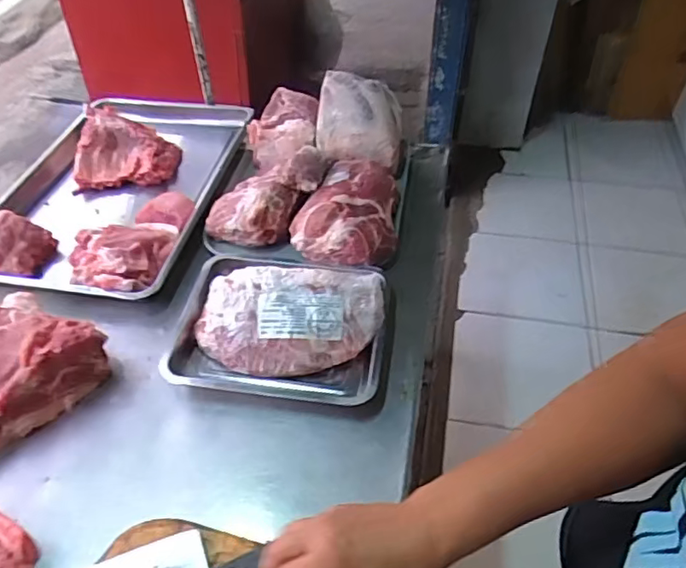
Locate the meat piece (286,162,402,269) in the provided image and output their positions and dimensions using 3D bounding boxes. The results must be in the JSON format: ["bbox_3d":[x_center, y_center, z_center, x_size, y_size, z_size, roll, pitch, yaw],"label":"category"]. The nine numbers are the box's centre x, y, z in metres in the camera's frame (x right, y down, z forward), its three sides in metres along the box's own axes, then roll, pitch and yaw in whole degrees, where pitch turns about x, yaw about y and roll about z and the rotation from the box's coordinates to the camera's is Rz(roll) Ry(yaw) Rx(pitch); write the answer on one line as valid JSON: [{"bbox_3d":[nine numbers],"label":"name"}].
[{"bbox_3d":[0.024,-0.137,0.979,0.163,0.075,0.262,14,47,14],"label":"meat piece"}]

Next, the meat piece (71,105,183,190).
[{"bbox_3d":[-0.442,-0.279,1.154,0.197,0.081,0.193,-1,45,-1],"label":"meat piece"}]

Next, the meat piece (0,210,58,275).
[{"bbox_3d":[-0.574,-0.067,0.953,0.124,0.084,0.127,9,46,9],"label":"meat piece"}]

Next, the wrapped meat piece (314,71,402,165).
[{"bbox_3d":[0.034,-0.325,1.093,0.164,0.106,0.177,1,45,1],"label":"wrapped meat piece"}]

